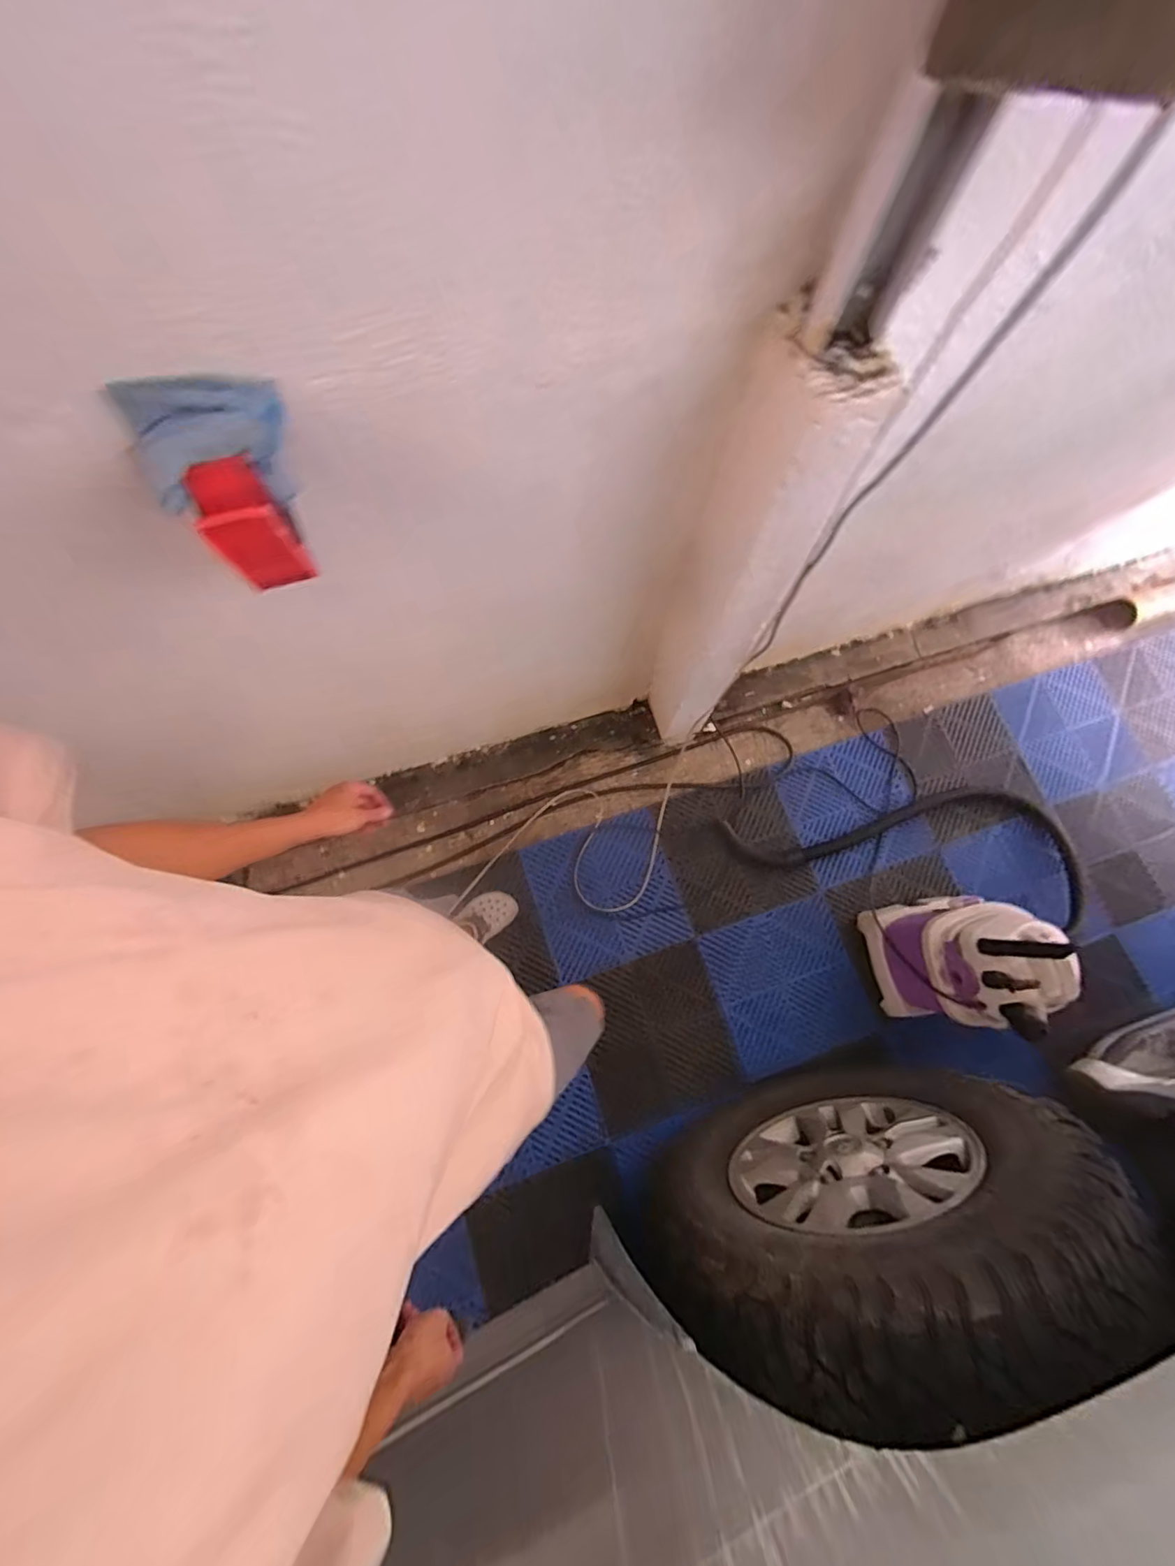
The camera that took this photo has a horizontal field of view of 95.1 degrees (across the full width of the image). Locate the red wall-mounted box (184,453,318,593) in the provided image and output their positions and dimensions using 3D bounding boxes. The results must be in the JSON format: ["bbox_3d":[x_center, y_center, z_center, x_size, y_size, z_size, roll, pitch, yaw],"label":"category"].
[{"bbox_3d":[-0.351,-0.267,0.569,0.069,0.122,0.069,-21,77,-7],"label":"red wall-mounted box"}]

